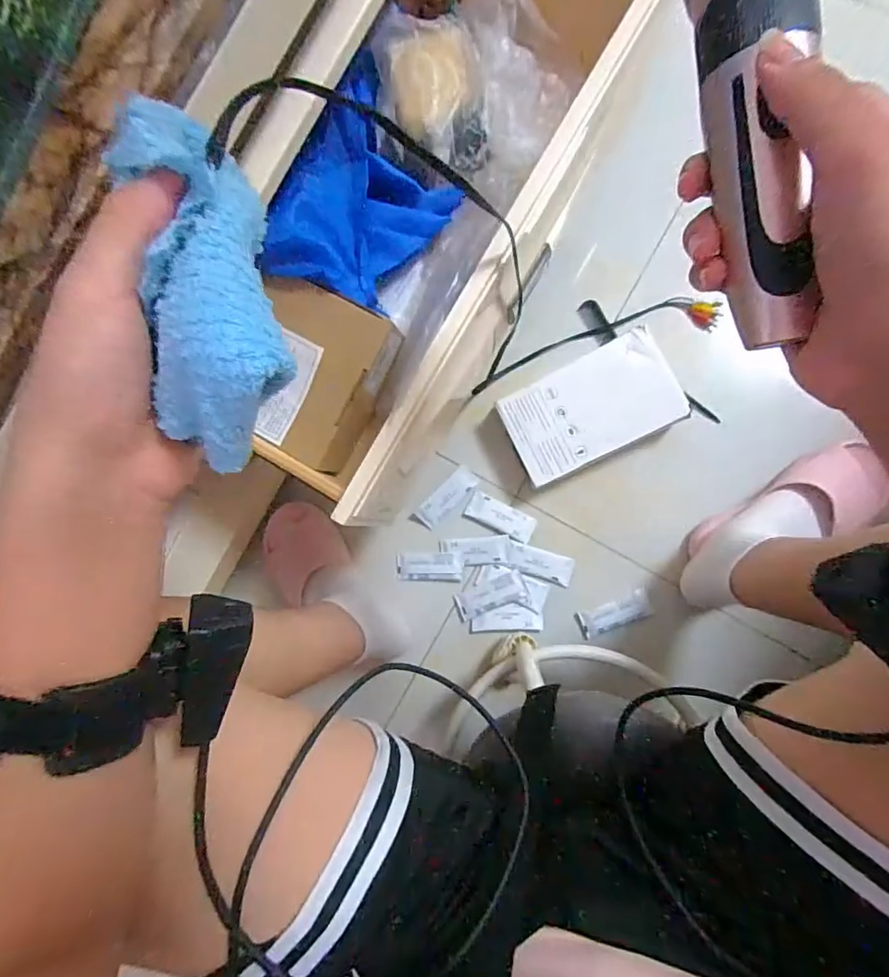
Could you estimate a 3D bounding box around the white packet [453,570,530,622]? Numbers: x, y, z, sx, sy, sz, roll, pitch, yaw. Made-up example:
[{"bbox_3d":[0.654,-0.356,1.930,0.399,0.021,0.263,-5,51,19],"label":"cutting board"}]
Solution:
[{"bbox_3d":[0.060,0.140,0.648,0.093,0.011,0.038,-23,83,5],"label":"white packet"}]

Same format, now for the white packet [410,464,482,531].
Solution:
[{"bbox_3d":[0.001,0.013,0.668,0.033,0.008,0.098,45,92,8],"label":"white packet"}]

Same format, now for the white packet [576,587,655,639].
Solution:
[{"bbox_3d":[0.215,0.160,0.634,0.092,0.004,0.034,-23,83,5],"label":"white packet"}]

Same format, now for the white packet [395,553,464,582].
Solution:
[{"bbox_3d":[-0.020,0.104,0.666,0.085,0.007,0.038,2,86,7],"label":"white packet"}]

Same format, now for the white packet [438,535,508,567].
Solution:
[{"bbox_3d":[0.040,0.083,0.662,0.090,0.005,0.036,-5,85,7],"label":"white packet"}]

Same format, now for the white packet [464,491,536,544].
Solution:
[{"bbox_3d":[0.075,0.038,0.664,0.091,0.007,0.038,26,89,9],"label":"white packet"}]

